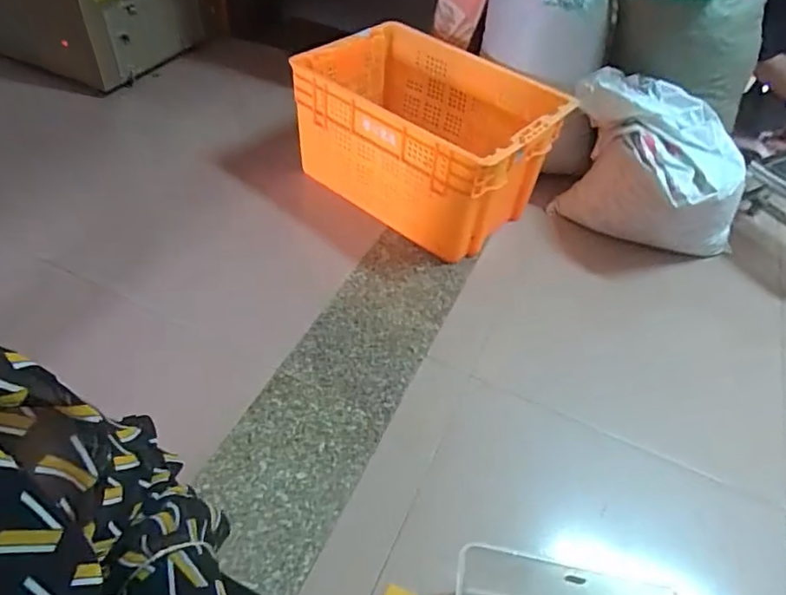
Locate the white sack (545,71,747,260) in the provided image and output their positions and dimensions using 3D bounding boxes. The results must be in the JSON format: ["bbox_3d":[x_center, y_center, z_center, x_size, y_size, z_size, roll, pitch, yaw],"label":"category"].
[{"bbox_3d":[0.657,-0.319,1.376,0.335,0.315,0.384,-16,52,-19],"label":"white sack"}]

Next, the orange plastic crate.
[{"bbox_3d":[0.084,-0.414,1.402,0.584,0.312,0.432,33,53,22],"label":"orange plastic crate"}]

